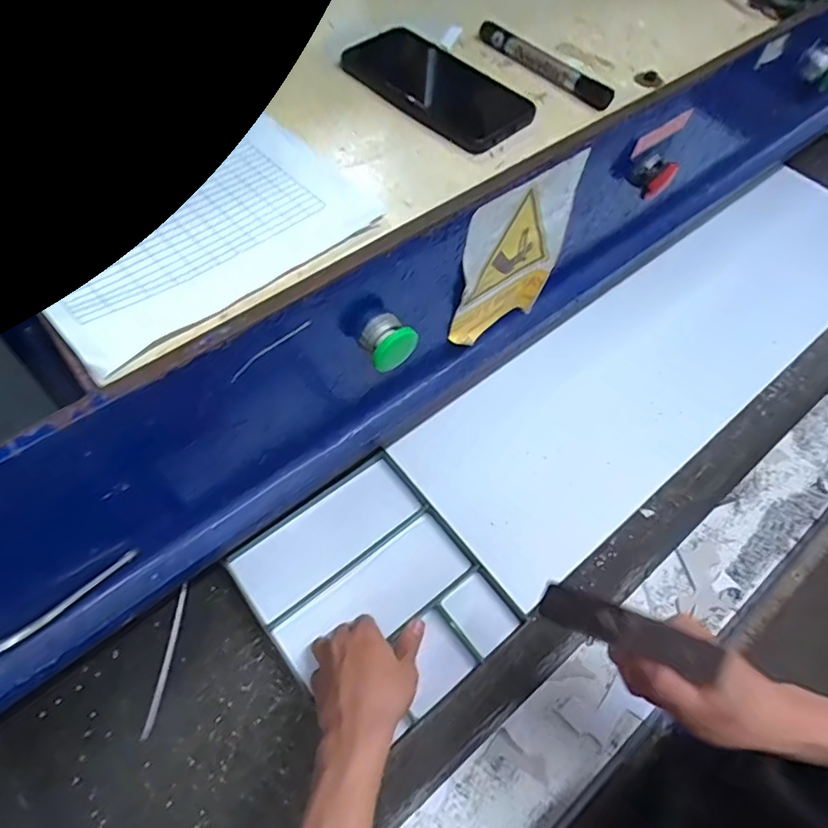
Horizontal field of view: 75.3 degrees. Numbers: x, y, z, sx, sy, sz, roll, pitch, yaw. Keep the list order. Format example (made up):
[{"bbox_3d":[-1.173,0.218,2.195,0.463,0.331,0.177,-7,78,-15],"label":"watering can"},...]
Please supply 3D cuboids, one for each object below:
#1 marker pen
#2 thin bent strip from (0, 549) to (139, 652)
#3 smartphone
[{"bbox_3d":[0.109,-0.297,0.453,0.015,0.014,0.139,-37,68,-21],"label":"marker pen"},{"bbox_3d":[-0.264,0.145,0.374,0.148,0.013,0.009,-35,68,-21],"label":"thin bent strip"},{"bbox_3d":[0.016,-0.272,0.442,0.076,0.014,0.173,-36,68,-21],"label":"smartphone"}]

